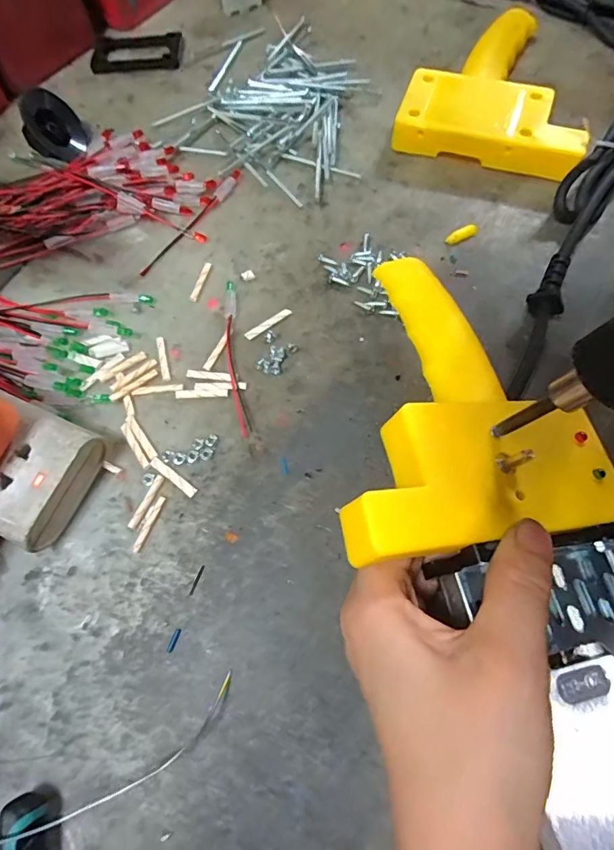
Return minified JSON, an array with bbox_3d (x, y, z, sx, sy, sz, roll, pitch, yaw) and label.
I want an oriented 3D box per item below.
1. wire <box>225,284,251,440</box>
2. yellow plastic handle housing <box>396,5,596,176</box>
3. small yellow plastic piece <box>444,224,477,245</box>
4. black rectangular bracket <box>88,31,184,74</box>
[{"bbox_3d":[-0.044,-0.042,0.274,0.009,0.005,0.105,-8,67,-1],"label":"wire"},{"bbox_3d":[0.143,-0.252,0.338,0.120,0.027,0.148,17,69,9],"label":"yellow plastic handle housing"},{"bbox_3d":[0.101,-0.125,0.300,0.021,0.004,0.009,-23,68,-7],"label":"small yellow plastic piece"},{"bbox_3d":[-0.146,-0.322,0.395,0.074,0.008,0.048,-1,67,2],"label":"black rectangular bracket"}]

